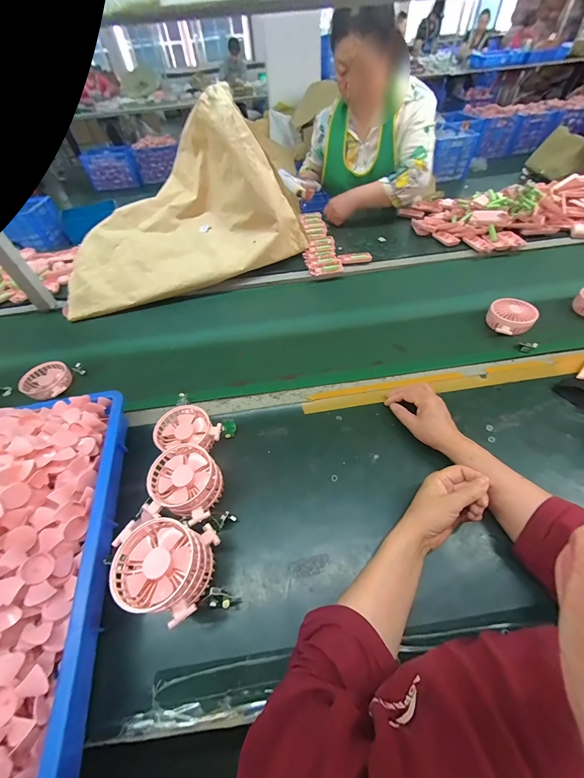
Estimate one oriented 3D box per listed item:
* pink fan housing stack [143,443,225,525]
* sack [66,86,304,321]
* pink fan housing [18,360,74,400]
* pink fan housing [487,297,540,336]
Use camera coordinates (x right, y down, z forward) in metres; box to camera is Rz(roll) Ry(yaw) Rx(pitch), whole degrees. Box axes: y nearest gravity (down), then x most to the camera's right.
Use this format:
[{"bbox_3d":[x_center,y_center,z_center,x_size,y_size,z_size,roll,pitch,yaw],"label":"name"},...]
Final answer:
[{"bbox_3d":[-0.157,0.146,0.435,0.094,0.074,0.102,6,51,10],"label":"pink fan housing stack"},{"bbox_3d":[-0.336,-0.504,0.815,0.705,0.327,0.342,-21,52,-12],"label":"sack"},{"bbox_3d":[-0.519,-0.016,0.623,0.103,0.027,0.088,23,56,23],"label":"pink fan housing"},{"bbox_3d":[0.480,-0.159,0.637,0.079,0.038,0.084,-10,50,-3],"label":"pink fan housing"}]

